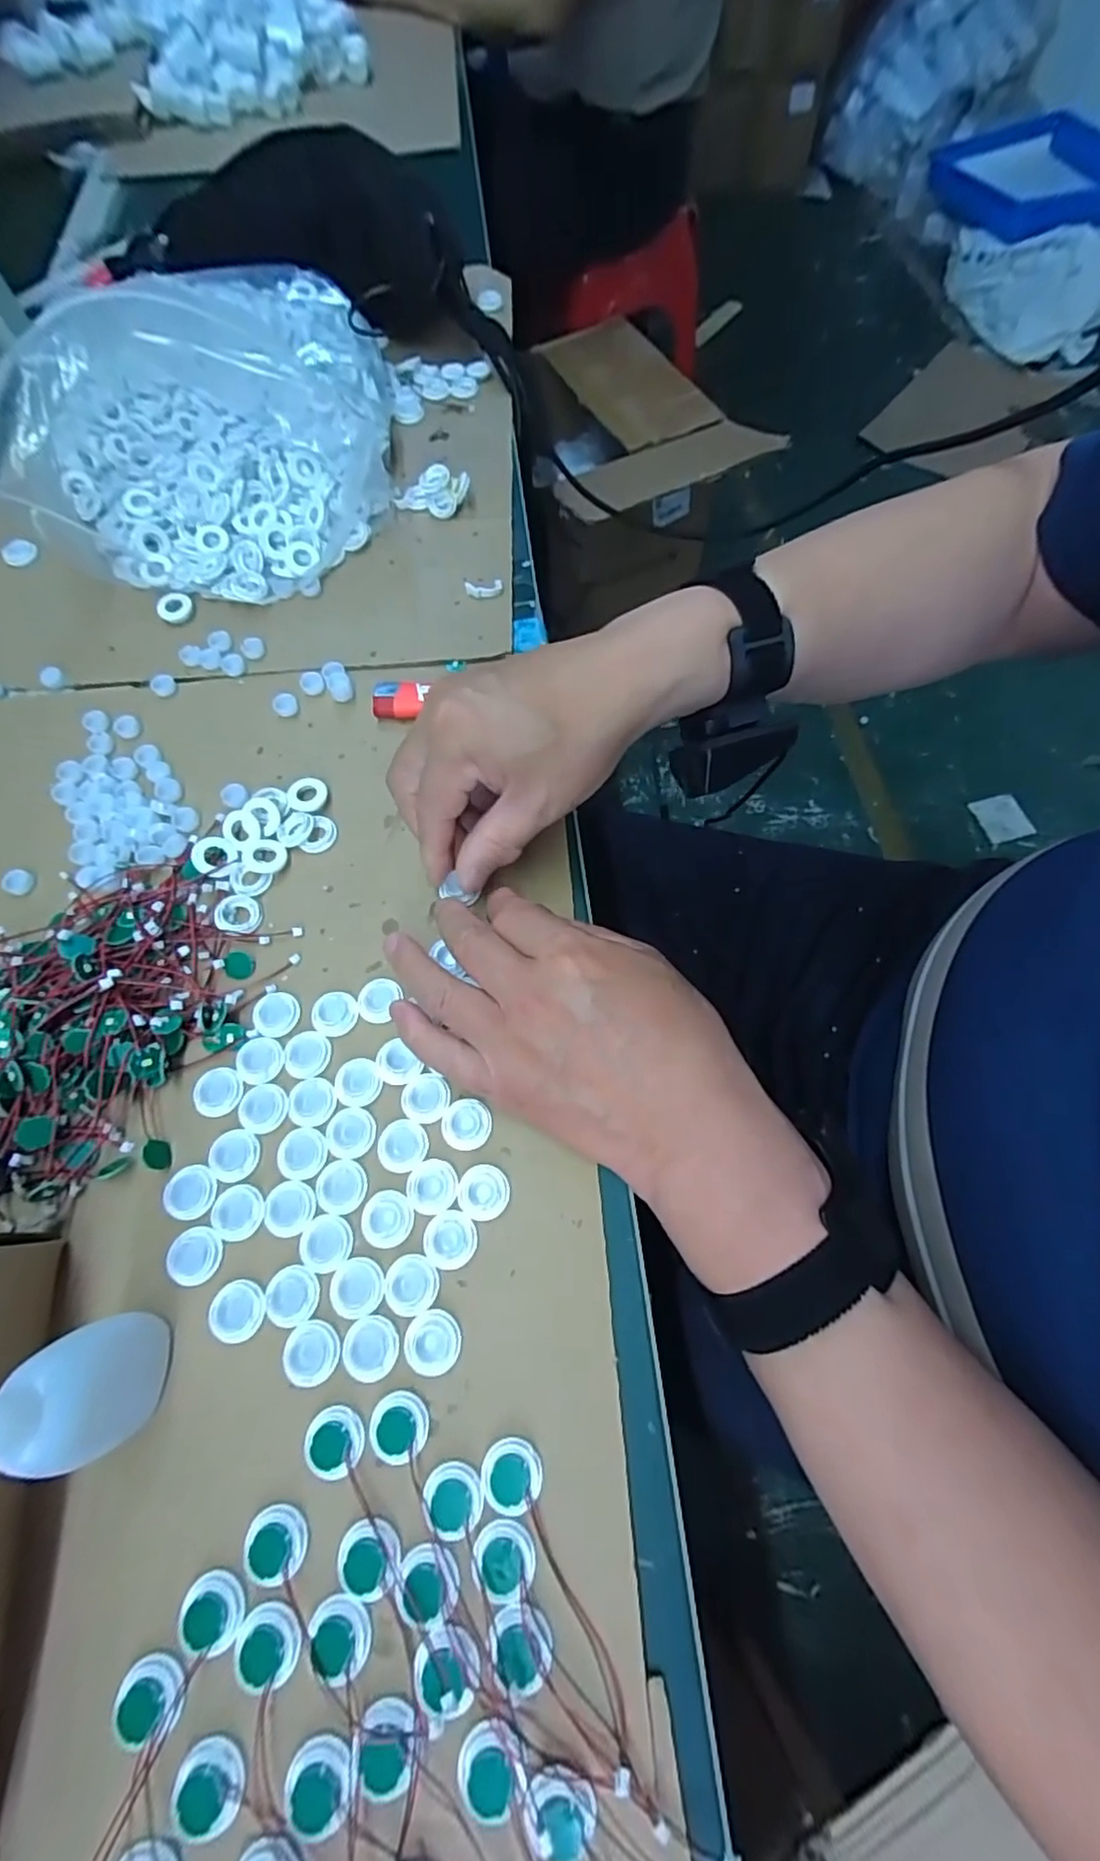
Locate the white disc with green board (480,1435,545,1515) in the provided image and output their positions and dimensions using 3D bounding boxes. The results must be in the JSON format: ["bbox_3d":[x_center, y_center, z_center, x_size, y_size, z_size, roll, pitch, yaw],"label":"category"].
[{"bbox_3d":[-0.014,0.208,0.239,0.023,0.006,0.022,0,66,0],"label":"white disc with green board"}]

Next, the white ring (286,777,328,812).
[{"bbox_3d":[-0.141,-0.079,0.366,0.022,0.006,0.024,0,66,0],"label":"white ring"}]

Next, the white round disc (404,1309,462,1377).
[{"bbox_3d":[-0.048,0.170,0.258,0.023,0.004,0.022,0,66,0],"label":"white round disc"}]

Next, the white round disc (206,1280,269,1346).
[{"bbox_3d":[-0.132,0.160,0.264,0.024,0.004,0.022,0,66,0],"label":"white round disc"}]

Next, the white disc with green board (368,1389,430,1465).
[{"bbox_3d":[-0.059,0.195,0.246,0.023,0.004,0.022,0,66,0],"label":"white disc with green board"}]

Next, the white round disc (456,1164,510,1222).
[{"bbox_3d":[-0.030,0.117,0.280,0.022,0.004,0.023,0,66,0],"label":"white round disc"}]

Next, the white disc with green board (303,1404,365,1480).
[{"bbox_3d":[-0.084,0.200,0.244,0.022,0.004,0.022,0,66,0],"label":"white disc with green board"}]

